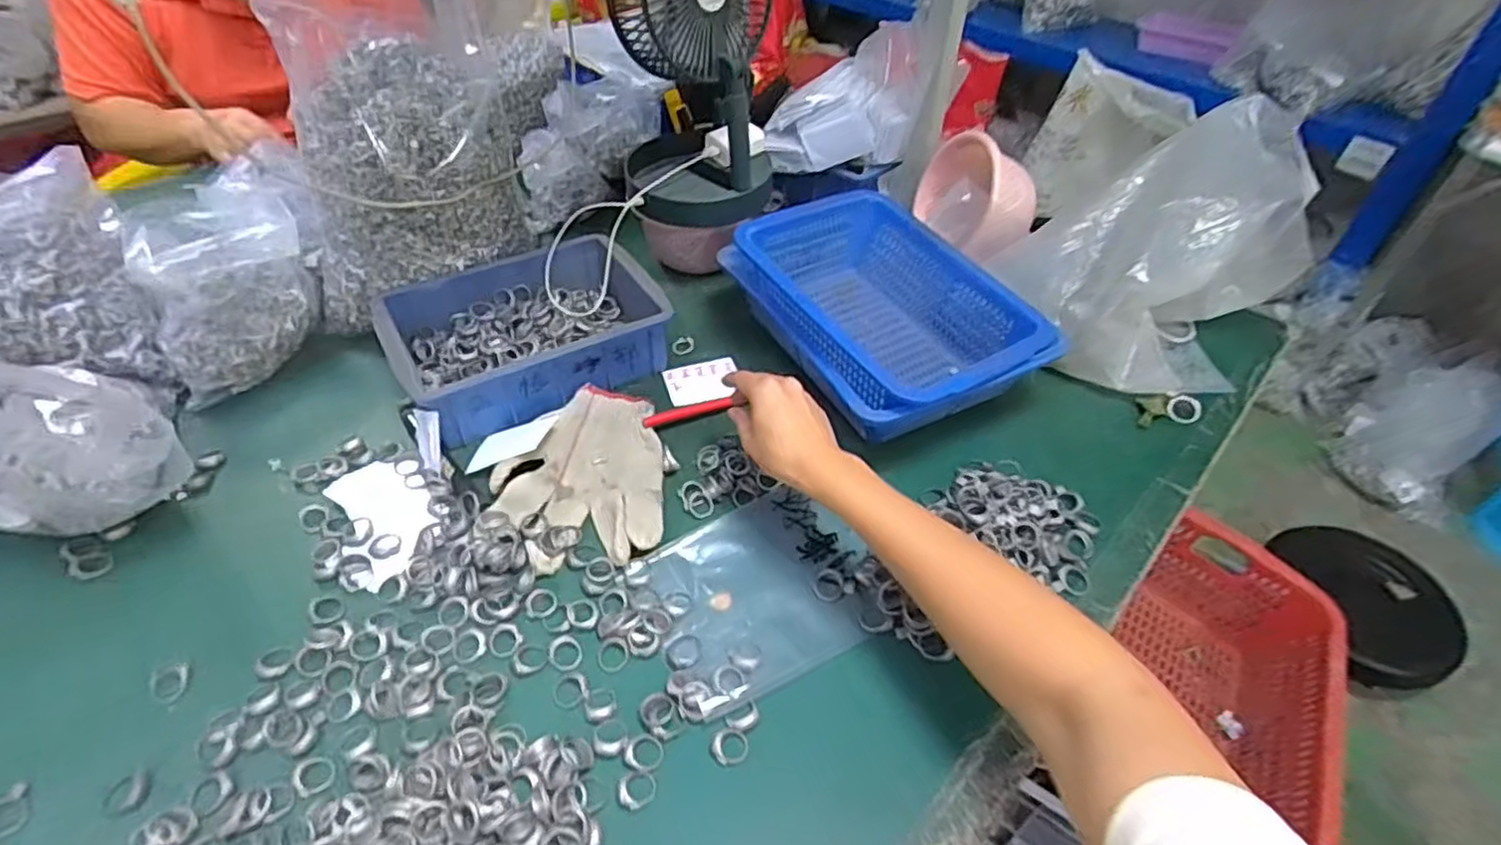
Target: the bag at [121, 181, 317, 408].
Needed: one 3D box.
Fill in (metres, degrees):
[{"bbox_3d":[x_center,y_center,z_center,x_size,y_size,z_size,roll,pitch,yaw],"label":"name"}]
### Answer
[{"bbox_3d":[-0.521,-0.146,0.713,0.141,0.124,0.185,-29,52,-26],"label":"bag"}]

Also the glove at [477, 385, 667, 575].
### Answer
[{"bbox_3d":[-0.143,0.041,0.602,0.136,0.020,0.182,-4,45,-4],"label":"glove"}]

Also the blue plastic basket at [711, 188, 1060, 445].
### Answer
[{"bbox_3d":[0.131,-0.104,0.684,0.202,0.105,0.266,-22,49,-21],"label":"blue plastic basket"}]

